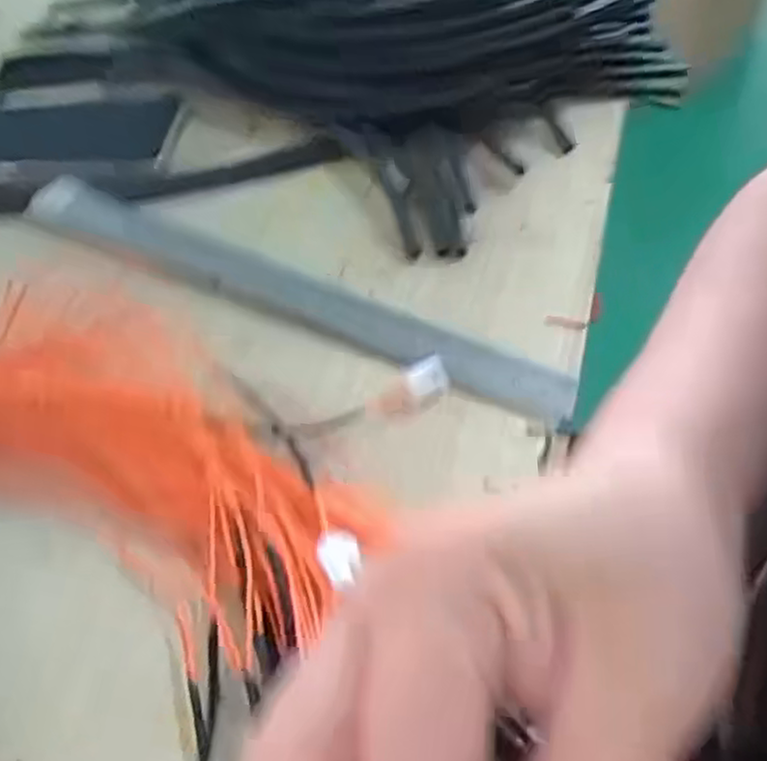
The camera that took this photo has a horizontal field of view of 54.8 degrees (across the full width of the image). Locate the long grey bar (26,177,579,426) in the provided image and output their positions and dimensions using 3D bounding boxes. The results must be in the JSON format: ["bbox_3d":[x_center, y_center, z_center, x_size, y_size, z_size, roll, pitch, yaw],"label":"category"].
[{"bbox_3d":[-0.060,-0.049,0.374,0.324,0.007,0.032,21,58,24],"label":"long grey bar"}]

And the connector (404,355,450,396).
[{"bbox_3d":[0.019,-0.002,0.323,0.018,0.007,0.016,-17,51,-4],"label":"connector"}]

